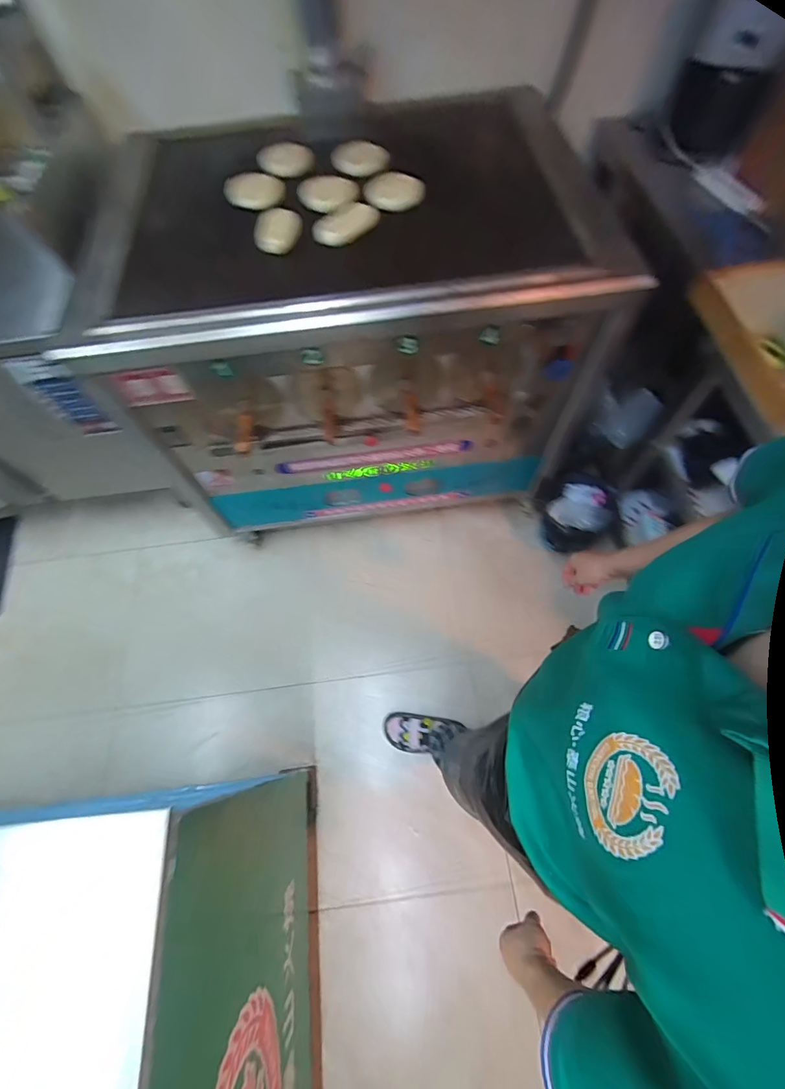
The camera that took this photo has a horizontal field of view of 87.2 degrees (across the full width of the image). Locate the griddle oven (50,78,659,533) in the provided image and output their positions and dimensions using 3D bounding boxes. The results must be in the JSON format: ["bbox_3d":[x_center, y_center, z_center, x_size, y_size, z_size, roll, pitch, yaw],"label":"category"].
[{"bbox_3d":[-0.072,-0.622,1.236,1.129,0.753,0.763,-9,65,-1],"label":"griddle oven"}]

